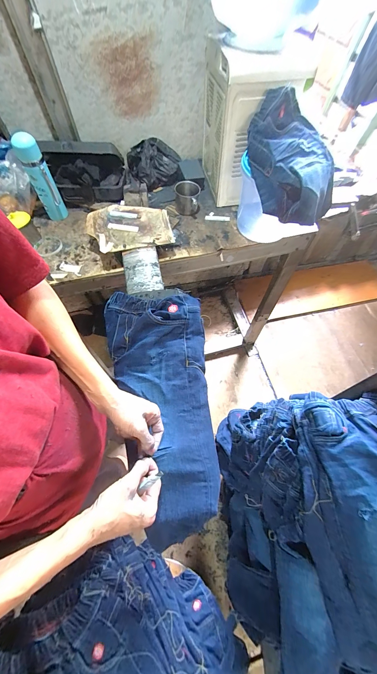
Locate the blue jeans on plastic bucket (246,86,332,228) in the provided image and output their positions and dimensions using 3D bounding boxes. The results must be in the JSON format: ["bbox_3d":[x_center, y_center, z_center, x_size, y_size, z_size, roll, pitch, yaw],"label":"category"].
[{"bbox_3d":[0.256,-0.427,0.605,0.221,0.160,0.256,4,61,3],"label":"blue jeans on plastic bucket"}]

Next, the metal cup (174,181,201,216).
[{"bbox_3d":[-0.006,-0.453,0.817,0.082,0.069,0.078,0,61,1],"label":"metal cup"}]

